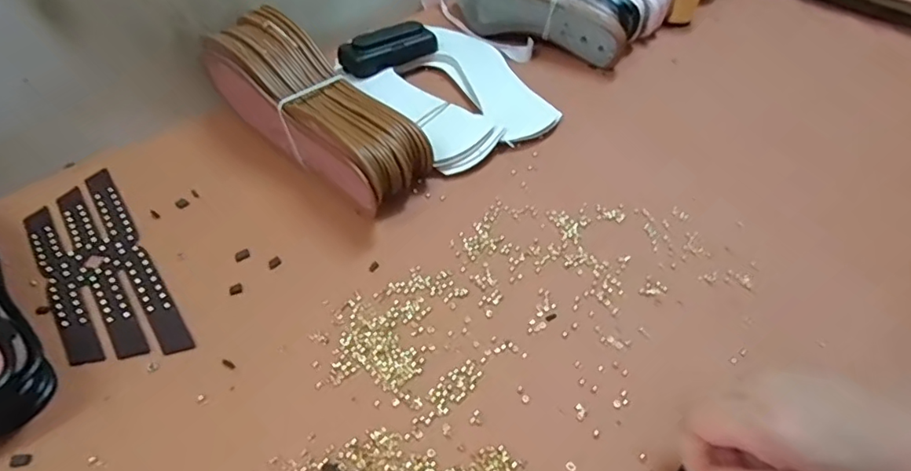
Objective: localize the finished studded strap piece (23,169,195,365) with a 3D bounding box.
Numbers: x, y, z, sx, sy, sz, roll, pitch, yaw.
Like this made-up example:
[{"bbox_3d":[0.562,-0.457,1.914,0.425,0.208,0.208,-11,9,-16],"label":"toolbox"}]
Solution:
[{"bbox_3d":[-0.272,0.023,0.410,0.069,0.005,0.211,-28,54,-26],"label":"finished studded strap piece"}]

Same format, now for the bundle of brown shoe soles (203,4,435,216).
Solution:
[{"bbox_3d":[-0.126,-0.112,0.486,0.237,0.086,0.081,35,55,26],"label":"bundle of brown shoe soles"}]

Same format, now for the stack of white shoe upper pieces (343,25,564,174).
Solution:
[{"bbox_3d":[-0.007,-0.157,0.574,0.160,0.024,0.222,-27,54,-25],"label":"stack of white shoe upper pieces"}]

